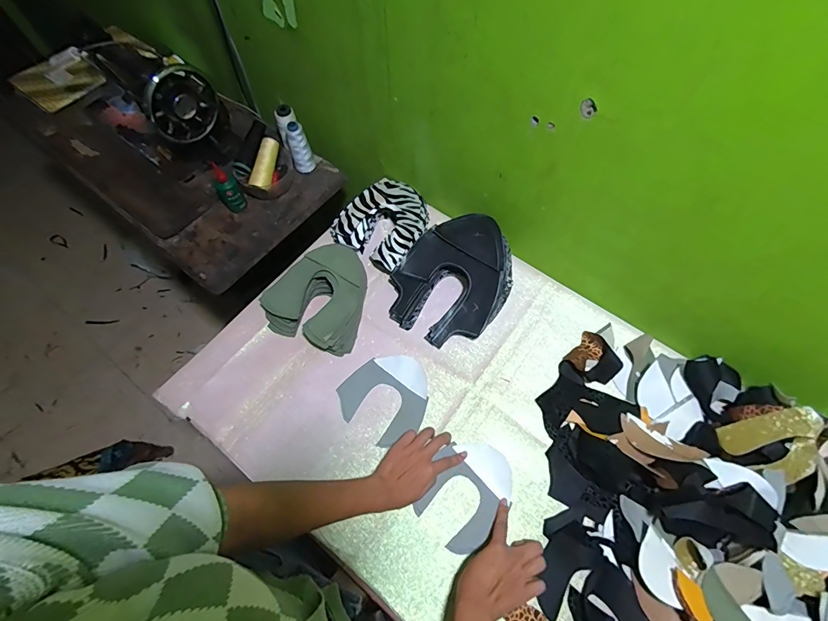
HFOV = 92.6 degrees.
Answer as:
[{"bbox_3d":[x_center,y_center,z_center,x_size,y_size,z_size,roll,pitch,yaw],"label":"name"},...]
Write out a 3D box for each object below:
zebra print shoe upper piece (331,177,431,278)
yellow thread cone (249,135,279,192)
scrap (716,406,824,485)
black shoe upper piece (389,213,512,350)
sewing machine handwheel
[{"bbox_3d":[-0.054,-0.173,0.781,0.160,0.074,0.180,35,71,17],"label":"zebra print shoe upper piece"},{"bbox_3d":[-0.313,-0.310,0.831,0.035,0.039,0.119,10,78,7],"label":"yellow thread cone"},{"bbox_3d":[0.495,0.189,0.543,0.096,0.070,0.083,-9,65,-2],"label":"scrap"},{"bbox_3d":[0.070,-0.061,0.713,0.195,0.095,0.231,33,70,16],"label":"black shoe upper piece"},{"bbox_3d":[-0.445,-0.394,0.750,0.049,0.128,0.128,37,70,17],"label":"sewing machine handwheel"}]

